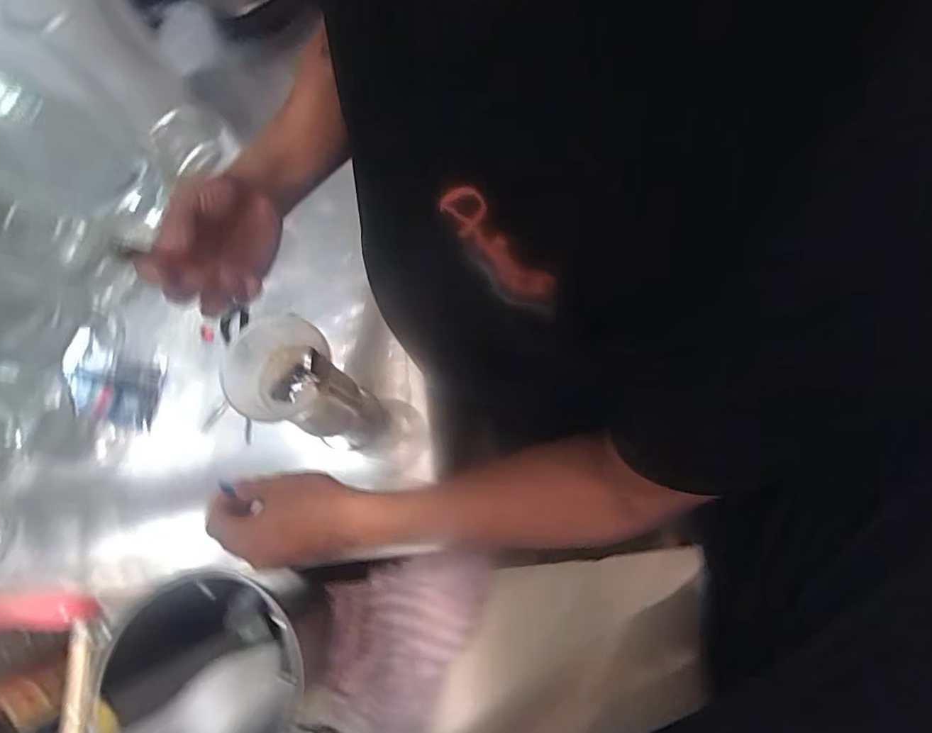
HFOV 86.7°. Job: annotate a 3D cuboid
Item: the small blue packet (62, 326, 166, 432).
[{"bbox_3d":[-0.377,0.017,0.533,0.038,0.089,0.093,-5,76,3],"label":"small blue packet"}]

